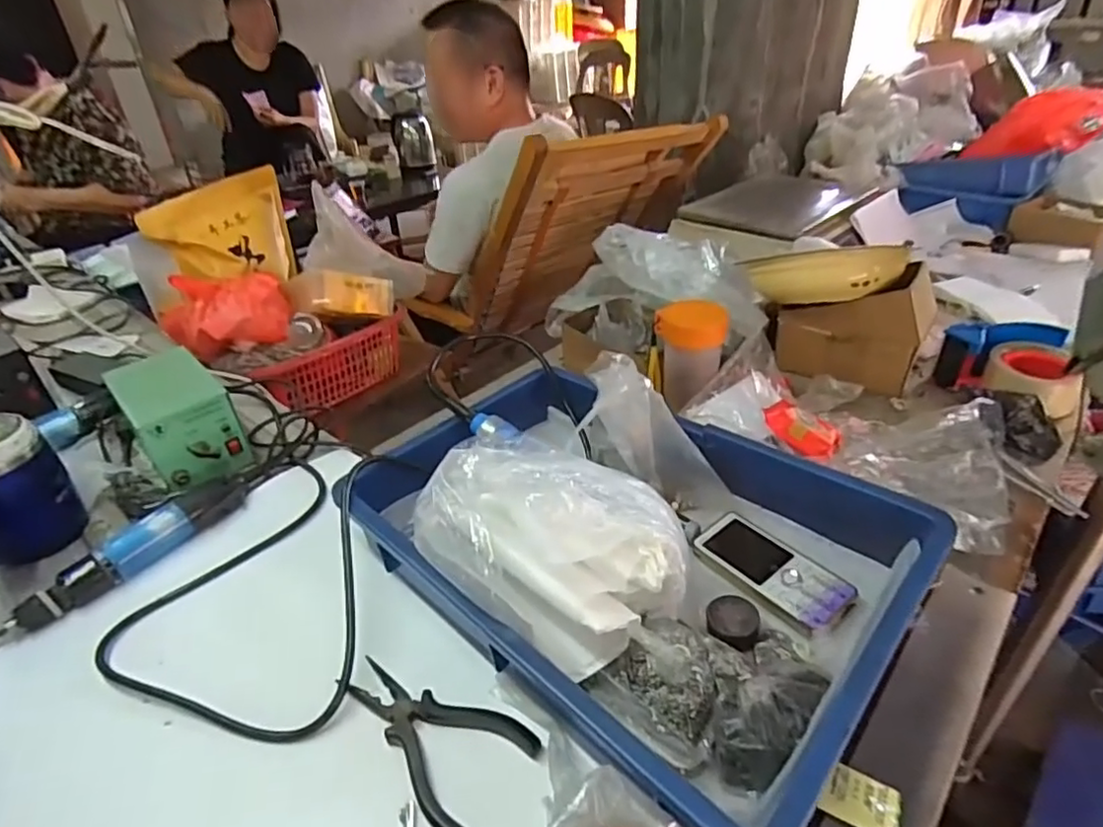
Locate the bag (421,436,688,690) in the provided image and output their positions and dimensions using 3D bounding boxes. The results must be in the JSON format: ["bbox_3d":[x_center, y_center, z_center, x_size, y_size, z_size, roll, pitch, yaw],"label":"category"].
[{"bbox_3d":[0.000,0.096,0.457,0.176,0.105,0.125,19,39,30],"label":"bag"}]

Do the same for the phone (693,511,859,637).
[{"bbox_3d":[0.174,0.123,0.501,0.060,0.016,0.126,-21,37,-25],"label":"phone"}]

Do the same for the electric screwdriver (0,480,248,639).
[{"bbox_3d":[-0.390,0.125,0.570,0.040,0.045,0.222,21,40,33],"label":"electric screwdriver"}]

